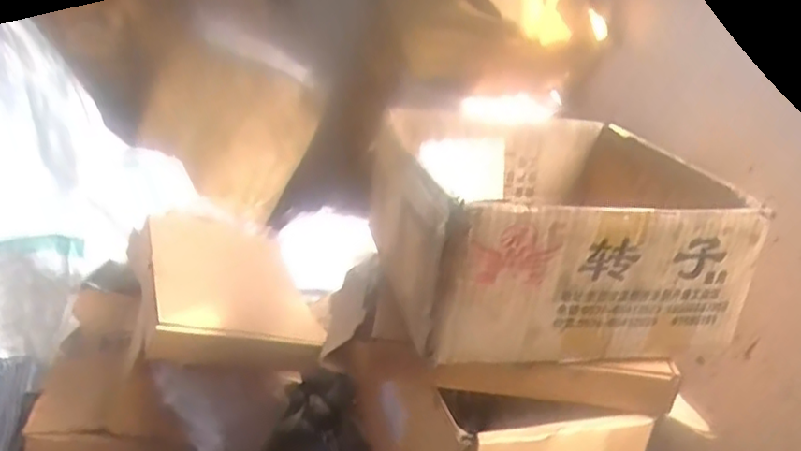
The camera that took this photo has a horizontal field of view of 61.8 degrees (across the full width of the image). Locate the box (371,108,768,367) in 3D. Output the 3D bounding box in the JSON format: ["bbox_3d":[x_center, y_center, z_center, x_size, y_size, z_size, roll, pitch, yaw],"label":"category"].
[{"bbox_3d":[0.146,-0.007,0.669,0.299,0.140,0.303,2,24,-12],"label":"box"}]

